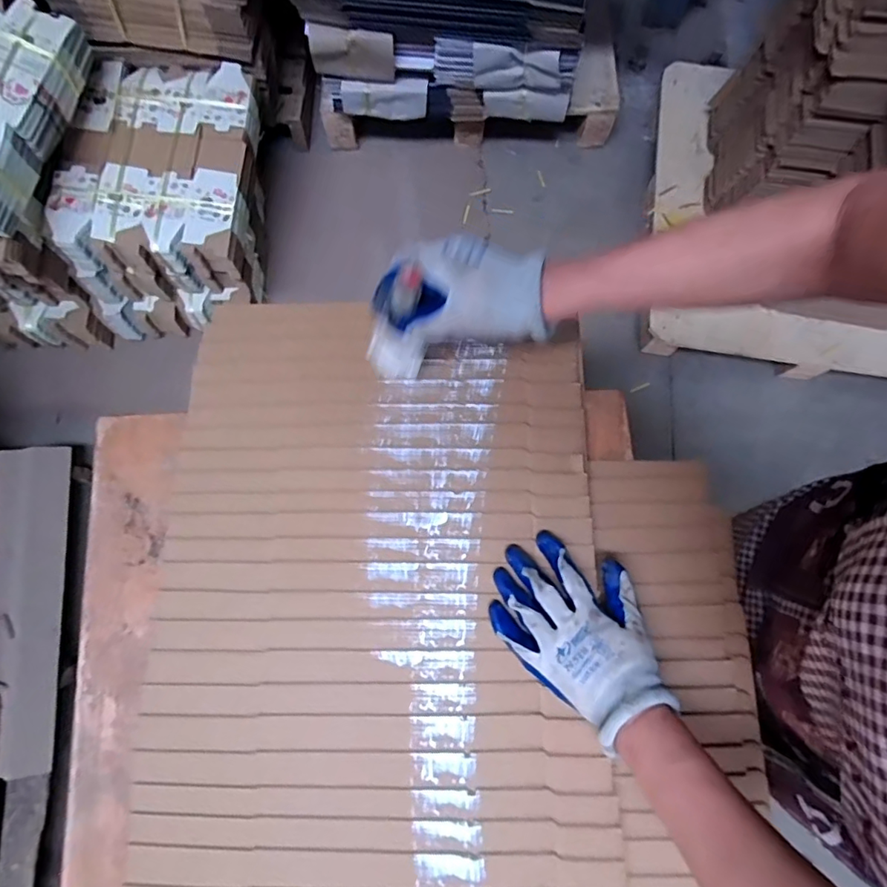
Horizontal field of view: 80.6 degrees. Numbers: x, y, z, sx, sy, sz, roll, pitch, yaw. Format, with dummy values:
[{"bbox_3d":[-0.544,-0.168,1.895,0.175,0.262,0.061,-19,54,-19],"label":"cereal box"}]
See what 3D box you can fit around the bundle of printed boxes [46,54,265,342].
[{"bbox_3d":[-0.630,-0.572,1.266,0.372,0.306,0.519,5,79,0],"label":"bundle of printed boxes"}]

